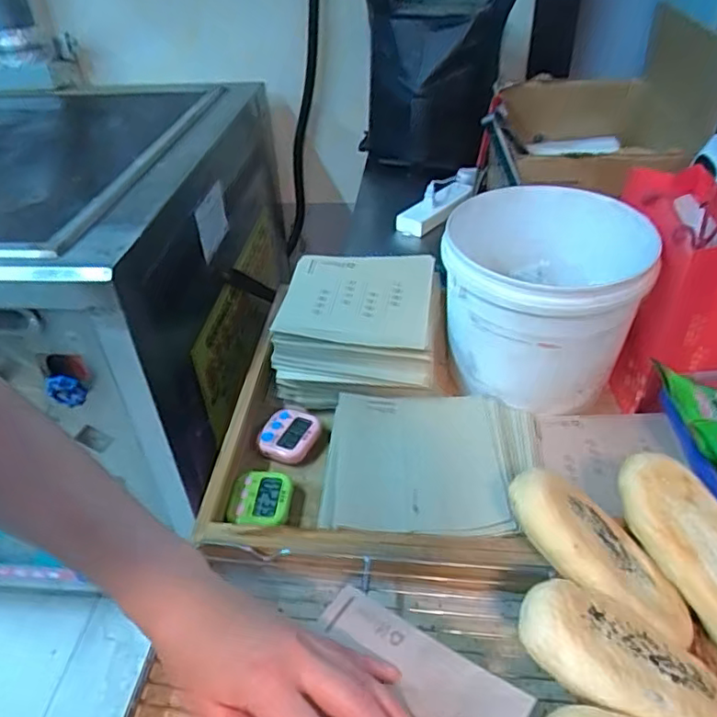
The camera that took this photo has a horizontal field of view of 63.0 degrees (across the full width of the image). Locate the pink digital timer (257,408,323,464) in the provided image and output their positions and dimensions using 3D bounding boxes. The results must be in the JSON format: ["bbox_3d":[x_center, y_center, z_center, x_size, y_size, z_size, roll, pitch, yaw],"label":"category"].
[{"bbox_3d":[-0.074,0.082,0.636,0.062,0.020,0.060,9,40,14],"label":"pink digital timer"}]

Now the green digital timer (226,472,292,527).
[{"bbox_3d":[-0.095,0.137,0.571,0.055,0.018,0.056,4,44,7],"label":"green digital timer"}]

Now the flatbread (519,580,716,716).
[{"bbox_3d":[0.161,0.180,0.349,0.134,0.023,0.064,27,47,-3],"label":"flatbread"}]

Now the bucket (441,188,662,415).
[{"bbox_3d":[0.193,-0.072,0.650,0.206,0.154,0.194,-2,39,1],"label":"bucket"}]

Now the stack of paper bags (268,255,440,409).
[{"bbox_3d":[-0.002,-0.048,0.707,0.182,0.081,0.191,1,39,5],"label":"stack of paper bags"}]

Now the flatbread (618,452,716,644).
[{"bbox_3d":[0.244,0.135,0.409,0.062,0.029,0.149,-26,71,-23],"label":"flatbread"}]

